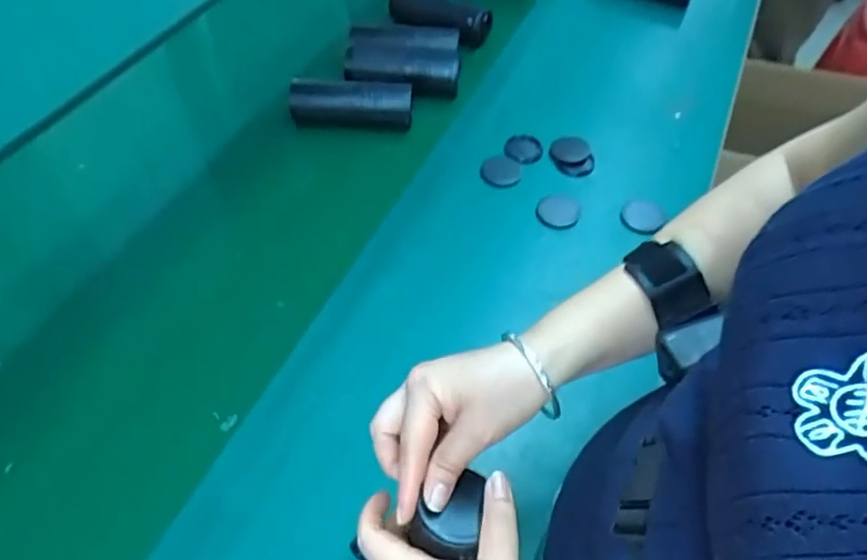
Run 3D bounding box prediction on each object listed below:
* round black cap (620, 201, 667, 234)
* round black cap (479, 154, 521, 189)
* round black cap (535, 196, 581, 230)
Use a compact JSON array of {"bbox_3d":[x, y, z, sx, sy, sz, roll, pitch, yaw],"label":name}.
[{"bbox_3d":[0.255,-0.077,0.727,0.055,0.005,0.049,-9,55,-10],"label":"round black cap"},{"bbox_3d":[0.085,-0.137,0.758,0.051,0.010,0.052,2,54,-2],"label":"round black cap"},{"bbox_3d":[0.151,-0.083,0.728,0.055,0.004,0.054,2,54,-2],"label":"round black cap"}]

